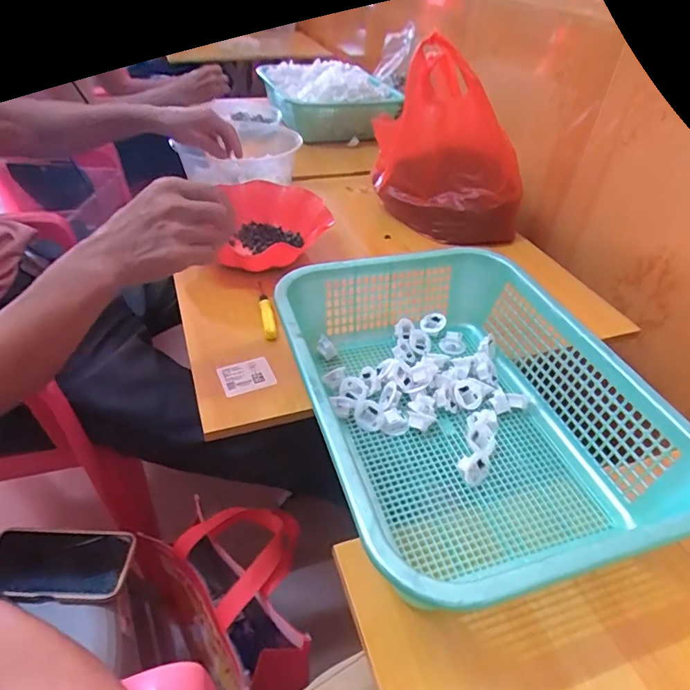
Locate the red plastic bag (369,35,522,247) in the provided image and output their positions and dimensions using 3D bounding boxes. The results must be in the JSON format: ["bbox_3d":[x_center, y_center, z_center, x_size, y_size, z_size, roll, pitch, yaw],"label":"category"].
[{"bbox_3d":[0.178,-0.324,0.817,0.243,0.258,0.136,2,41,-1],"label":"red plastic bag"}]

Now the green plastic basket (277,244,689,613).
[{"bbox_3d":[0.107,0.055,0.484,0.286,0.110,0.381,-10,42,-14],"label":"green plastic basket"}]

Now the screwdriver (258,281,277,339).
[{"bbox_3d":[-0.106,-0.047,0.656,0.017,0.013,0.098,-9,56,-13],"label":"screwdriver"}]

